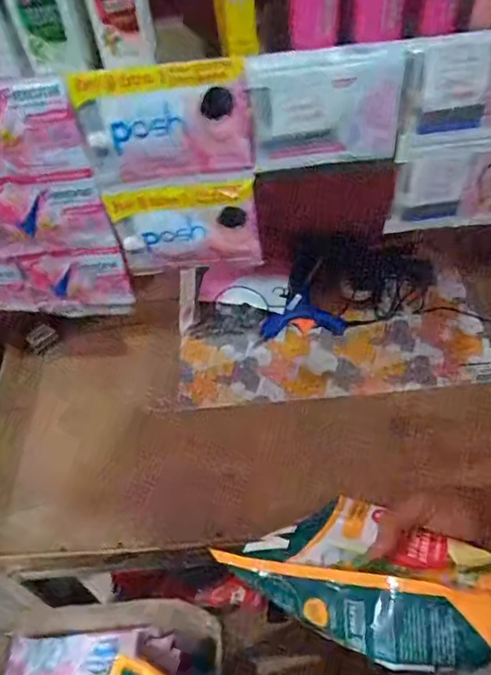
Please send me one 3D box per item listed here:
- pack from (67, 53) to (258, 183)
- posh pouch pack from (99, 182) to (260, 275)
[{"bbox_3d":[-0.063,-0.168,0.415,0.131,0.082,0.025,-2,49,4],"label":"pack"},{"bbox_3d":[-0.055,-0.099,0.485,0.129,0.096,0.010,-2,49,3],"label":"posh pouch pack"}]

